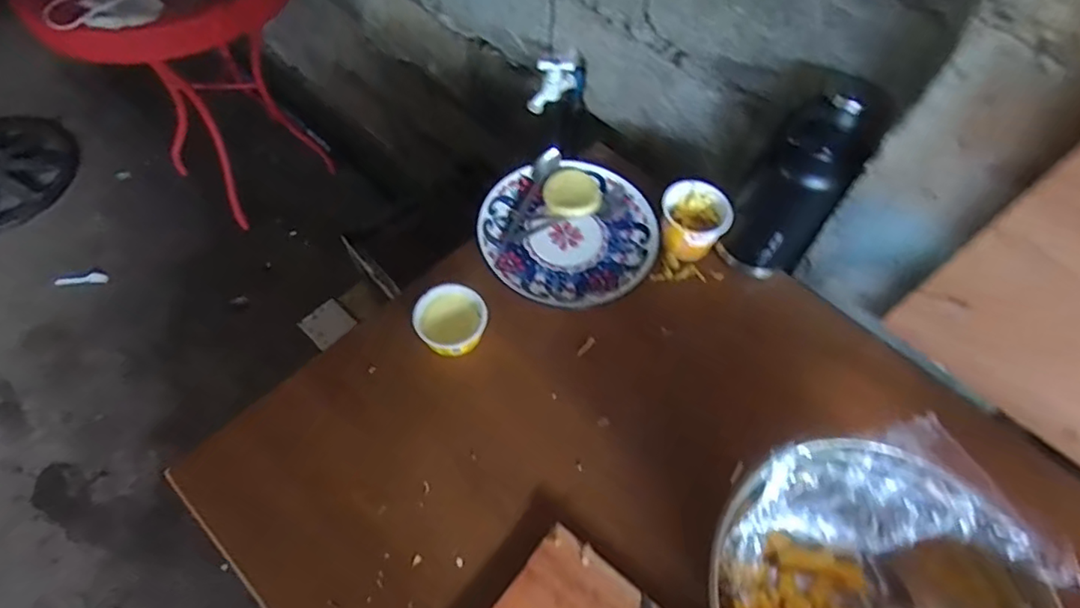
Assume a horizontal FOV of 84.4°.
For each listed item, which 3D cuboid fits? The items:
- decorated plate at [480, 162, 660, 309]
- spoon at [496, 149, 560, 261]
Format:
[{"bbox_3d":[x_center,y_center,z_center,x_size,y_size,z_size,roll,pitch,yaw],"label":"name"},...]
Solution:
[{"bbox_3d":[0.045,-0.109,0.907,0.257,0.022,0.251,0,61,-1],"label":"decorated plate"},{"bbox_3d":[-0.026,-0.158,0.914,0.028,0.041,0.211,24,63,12],"label":"spoon"}]

